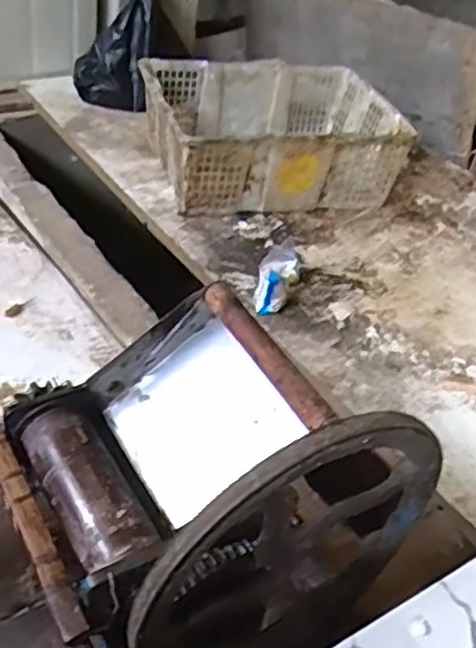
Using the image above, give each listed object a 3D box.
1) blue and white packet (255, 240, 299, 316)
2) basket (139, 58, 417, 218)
[{"bbox_3d":[0.060,-0.067,1.093,0.060,0.065,0.137,11,38,4],"label":"blue and white packet"},{"bbox_3d":[0.066,-0.373,1.390,0.467,0.182,0.345,-5,41,-18],"label":"basket"}]

